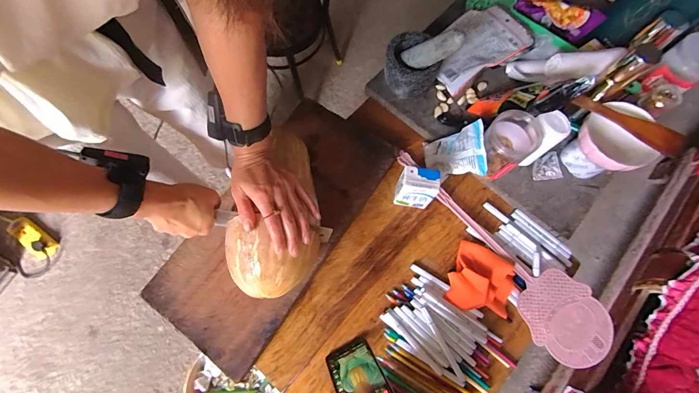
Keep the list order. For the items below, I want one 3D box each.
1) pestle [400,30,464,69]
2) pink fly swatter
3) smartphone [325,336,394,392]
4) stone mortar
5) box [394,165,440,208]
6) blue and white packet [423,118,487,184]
[{"bbox_3d":[0.148,-0.266,0.599,0.036,0.126,0.034,36,71,-34],"label":"pestle"},{"bbox_3d":[0.293,0.087,0.628,0.128,0.018,0.504,-33,76,-11],"label":"pink fly swatter"},{"bbox_3d":[0.014,0.279,0.490,0.076,0.163,0.009,-24,107,-11],"label":"smartphone"},{"bbox_3d":[0.126,-0.263,0.669,0.107,0.088,0.098,1,72,-2],"label":"stone mortar"},{"bbox_3d":[0.123,-0.013,0.619,0.068,0.111,0.044,7,72,0],"label":"box"},{"bbox_3d":[0.201,-0.082,0.630,0.122,0.030,0.094,-15,67,39],"label":"blue and white packet"}]

